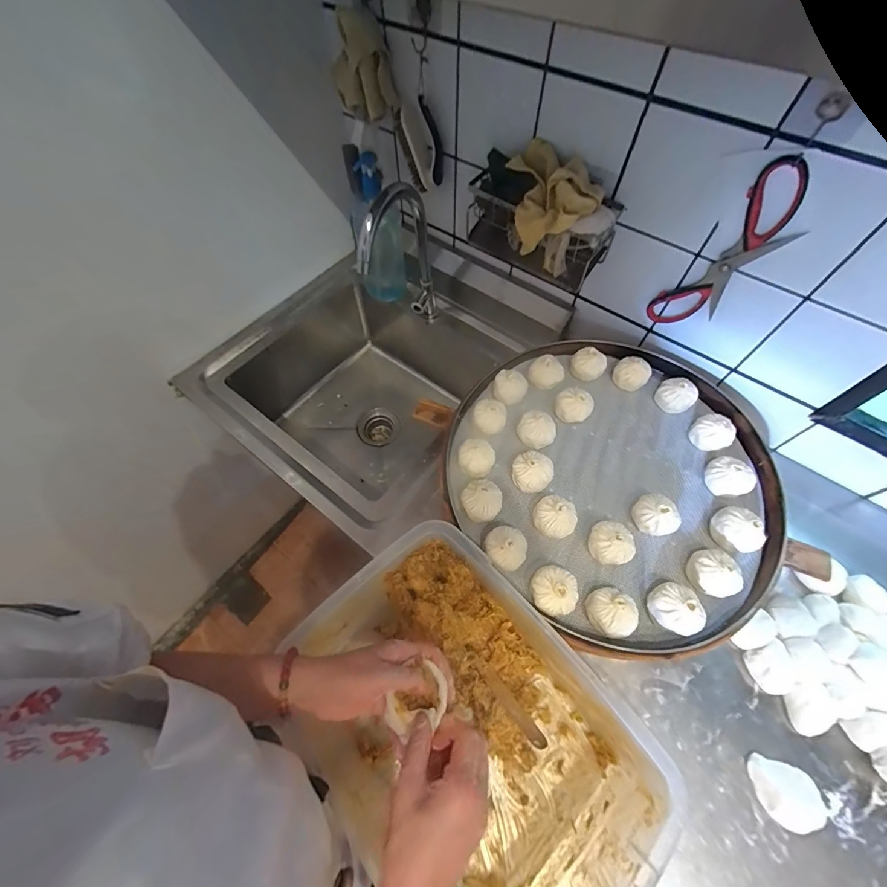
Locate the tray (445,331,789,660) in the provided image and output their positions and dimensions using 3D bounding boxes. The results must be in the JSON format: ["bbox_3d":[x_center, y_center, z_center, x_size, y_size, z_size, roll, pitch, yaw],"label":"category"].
[{"bbox_3d":[0.263,0.035,0.603,0.479,0.063,0.479,0,60,1],"label":"tray"}]

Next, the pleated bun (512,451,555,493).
[{"bbox_3d":[0.137,0.047,0.592,0.060,0.055,0.055,0,61,0],"label":"pleated bun"}]

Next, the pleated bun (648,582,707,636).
[{"bbox_3d":[0.299,0.215,0.492,0.058,0.049,0.063,-21,63,-11],"label":"pleated bun"}]

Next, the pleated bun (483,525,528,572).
[{"bbox_3d":[0.086,0.150,0.537,0.058,0.054,0.057,0,61,0],"label":"pleated bun"}]

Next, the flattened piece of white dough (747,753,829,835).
[{"bbox_3d":[0.428,0.438,0.474,0.076,0.017,0.064,14,61,9],"label":"flattened piece of white dough"}]

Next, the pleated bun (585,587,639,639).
[{"bbox_3d":[0.218,0.220,0.496,0.054,0.046,0.058,0,61,0],"label":"pleated bun"}]

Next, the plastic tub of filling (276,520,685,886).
[{"bbox_3d":[0.023,0.331,0.464,0.273,0.141,0.396,-38,66,-19],"label":"plastic tub of filling"}]

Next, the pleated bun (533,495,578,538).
[{"bbox_3d":[0.161,0.111,0.558,0.054,0.052,0.057,0,61,0],"label":"pleated bun"}]

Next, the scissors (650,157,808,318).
[{"bbox_3d":[0.396,-0.260,0.538,0.109,0.249,0.019,30,66,15],"label":"scissors"}]

